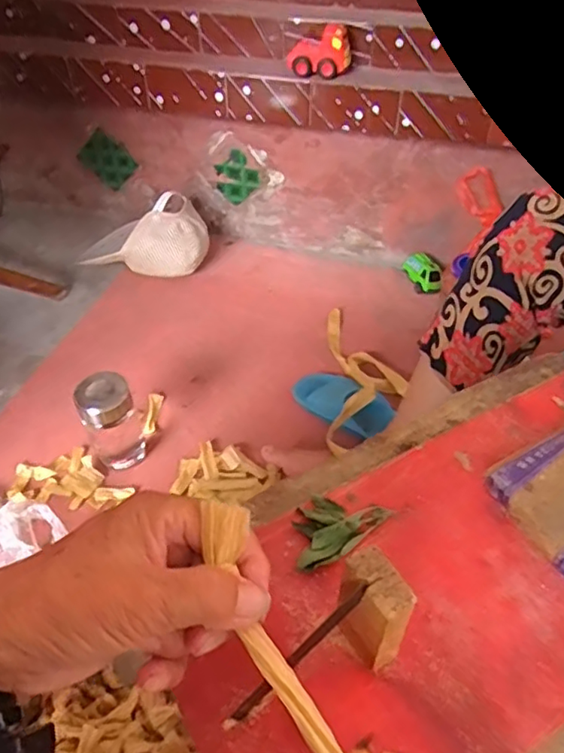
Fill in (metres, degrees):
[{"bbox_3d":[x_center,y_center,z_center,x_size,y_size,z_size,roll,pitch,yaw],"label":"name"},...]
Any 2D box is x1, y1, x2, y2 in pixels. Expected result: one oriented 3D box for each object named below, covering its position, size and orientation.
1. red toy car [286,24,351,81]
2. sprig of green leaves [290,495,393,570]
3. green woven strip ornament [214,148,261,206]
[{"bbox_3d":[0.061,-0.531,0.959,0.104,0.069,0.064,2,48,2],"label":"red toy car"},{"bbox_3d":[0.030,0.089,0.357,0.040,0.015,0.063,36,57,28],"label":"sprig of green leaves"},{"bbox_3d":[-0.090,-0.408,1.216,0.091,0.123,0.014,9,48,9],"label":"green woven strip ornament"}]

